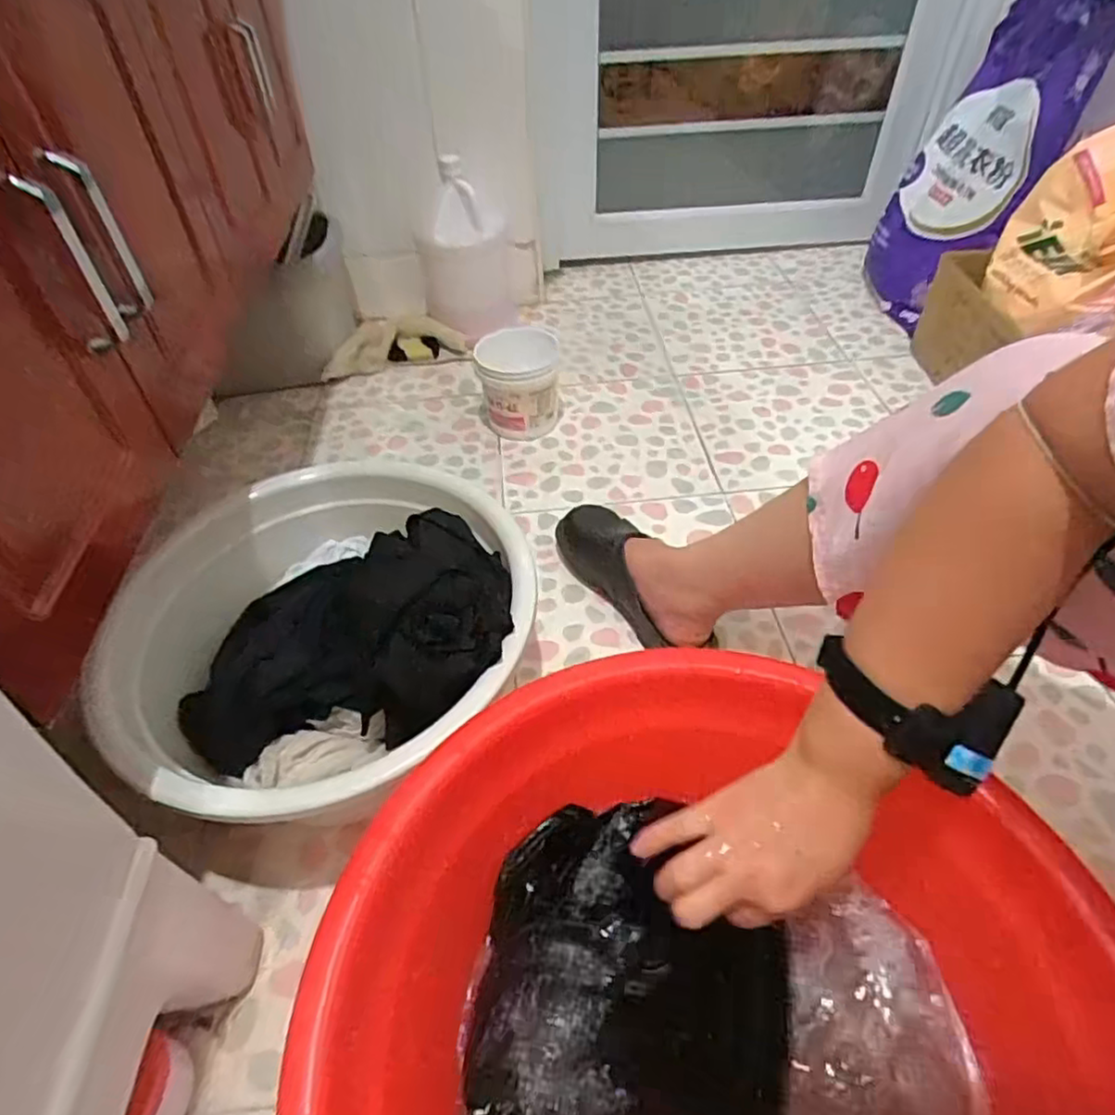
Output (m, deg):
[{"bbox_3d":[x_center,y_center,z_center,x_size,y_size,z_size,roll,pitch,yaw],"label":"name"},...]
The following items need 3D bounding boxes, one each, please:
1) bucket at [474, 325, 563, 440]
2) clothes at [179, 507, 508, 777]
[{"bbox_3d":[-0.057,-0.261,0.984,0.123,0.129,0.110,-6,48,-1],"label":"bucket"},{"bbox_3d":[-0.203,0.070,0.628,0.320,0.140,0.205,-8,48,-6],"label":"clothes"}]

